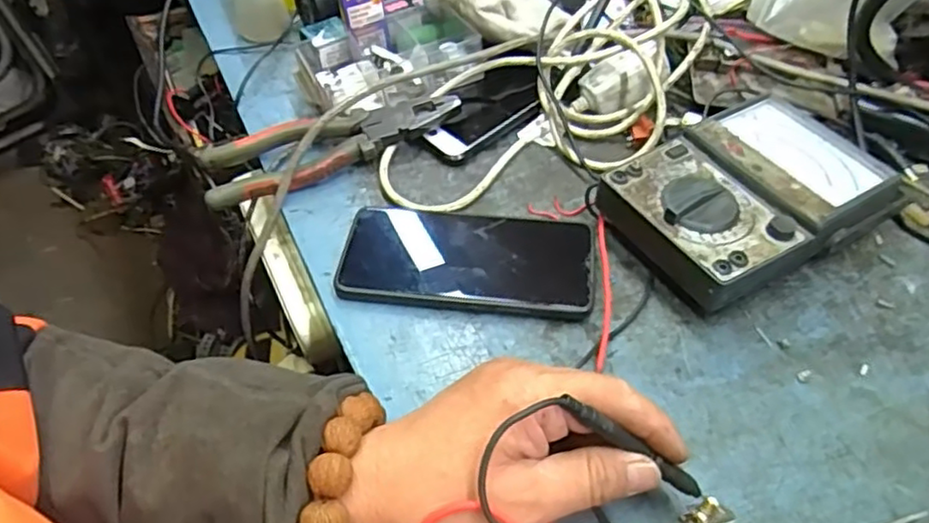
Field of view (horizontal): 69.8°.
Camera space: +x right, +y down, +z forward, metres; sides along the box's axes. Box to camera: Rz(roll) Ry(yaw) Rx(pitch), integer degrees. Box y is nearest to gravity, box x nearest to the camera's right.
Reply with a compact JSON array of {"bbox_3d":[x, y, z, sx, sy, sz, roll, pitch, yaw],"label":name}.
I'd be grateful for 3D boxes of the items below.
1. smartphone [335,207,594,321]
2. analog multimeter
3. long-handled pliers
[{"bbox_3d":[0.001,-0.001,0.435,0.160,0.014,0.077,4,49,5],"label":"smartphone"},{"bbox_3d":[0.183,-0.040,0.442,0.171,0.052,0.117,-27,54,-21],"label":"analog multimeter"},{"bbox_3d":[-0.101,-0.091,0.502,0.191,0.029,0.055,-16,50,-13],"label":"long-handled pliers"}]

